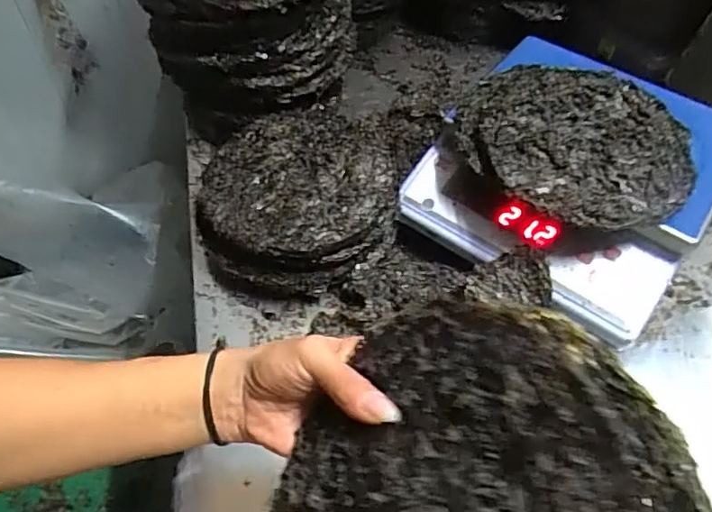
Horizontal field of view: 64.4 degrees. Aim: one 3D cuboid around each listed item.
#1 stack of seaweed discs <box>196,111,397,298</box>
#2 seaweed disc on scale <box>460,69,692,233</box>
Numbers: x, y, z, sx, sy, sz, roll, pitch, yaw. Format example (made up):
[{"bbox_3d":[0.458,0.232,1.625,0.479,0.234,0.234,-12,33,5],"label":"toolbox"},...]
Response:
[{"bbox_3d":[-0.062,-0.061,0.623,0.208,0.078,0.216,11,53,6],"label":"stack of seaweed discs"},{"bbox_3d":[0.215,-0.117,0.562,0.222,0.027,0.196,24,56,16],"label":"seaweed disc on scale"}]

